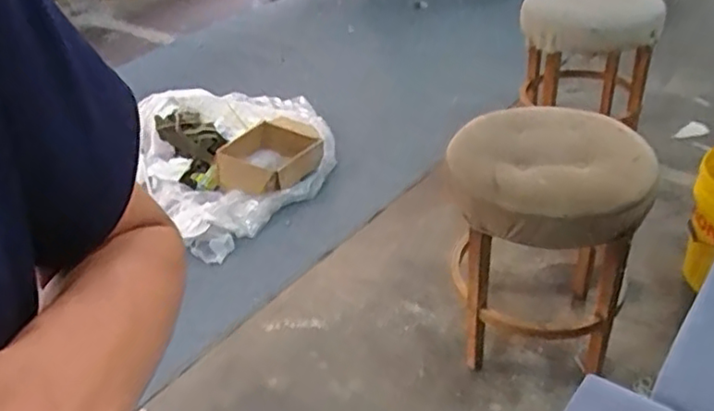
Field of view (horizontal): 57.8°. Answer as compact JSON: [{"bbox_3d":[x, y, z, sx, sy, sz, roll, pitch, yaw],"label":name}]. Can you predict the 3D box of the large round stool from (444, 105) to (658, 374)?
[{"bbox_3d":[0.439,0.095,1.580,0.430,0.555,0.433,4,37,13],"label":"large round stool"}]

